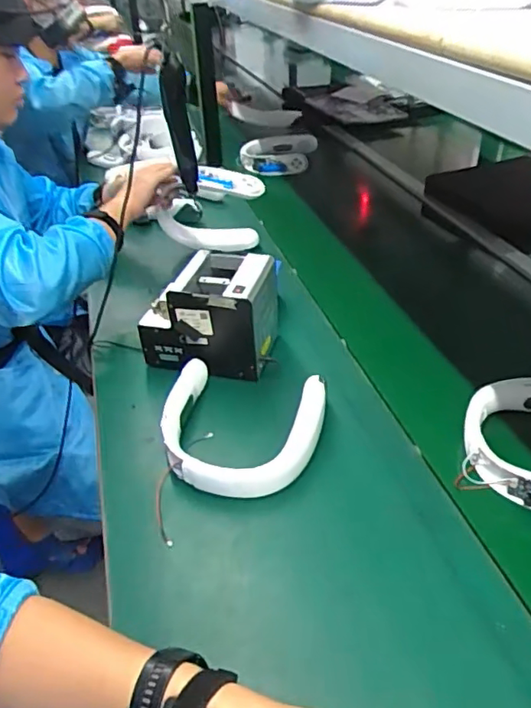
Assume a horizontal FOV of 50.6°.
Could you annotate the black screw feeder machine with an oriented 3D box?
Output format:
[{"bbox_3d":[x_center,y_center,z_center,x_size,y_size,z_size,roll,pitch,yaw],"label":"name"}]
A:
[{"bbox_3d":[-0.079,-0.058,0.841,0.177,0.149,0.131,12,42,18],"label":"black screw feeder machine"}]

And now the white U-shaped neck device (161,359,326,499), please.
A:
[{"bbox_3d":[-0.032,0.094,0.720,0.200,0.058,0.183,-2,39,1],"label":"white U-shaped neck device"}]

